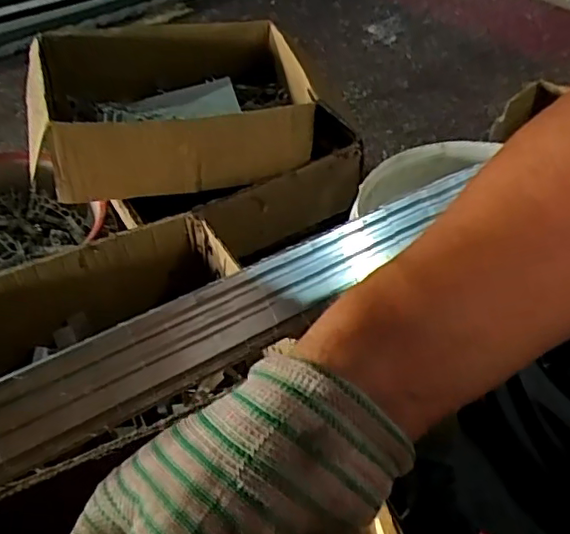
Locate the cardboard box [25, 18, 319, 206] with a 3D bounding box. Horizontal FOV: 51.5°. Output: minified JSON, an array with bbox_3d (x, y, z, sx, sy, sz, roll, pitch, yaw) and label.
[{"bbox_3d":[-0.175,-0.248,0.906,0.415,0.128,0.277,-10,44,-7],"label":"cardboard box"}]

